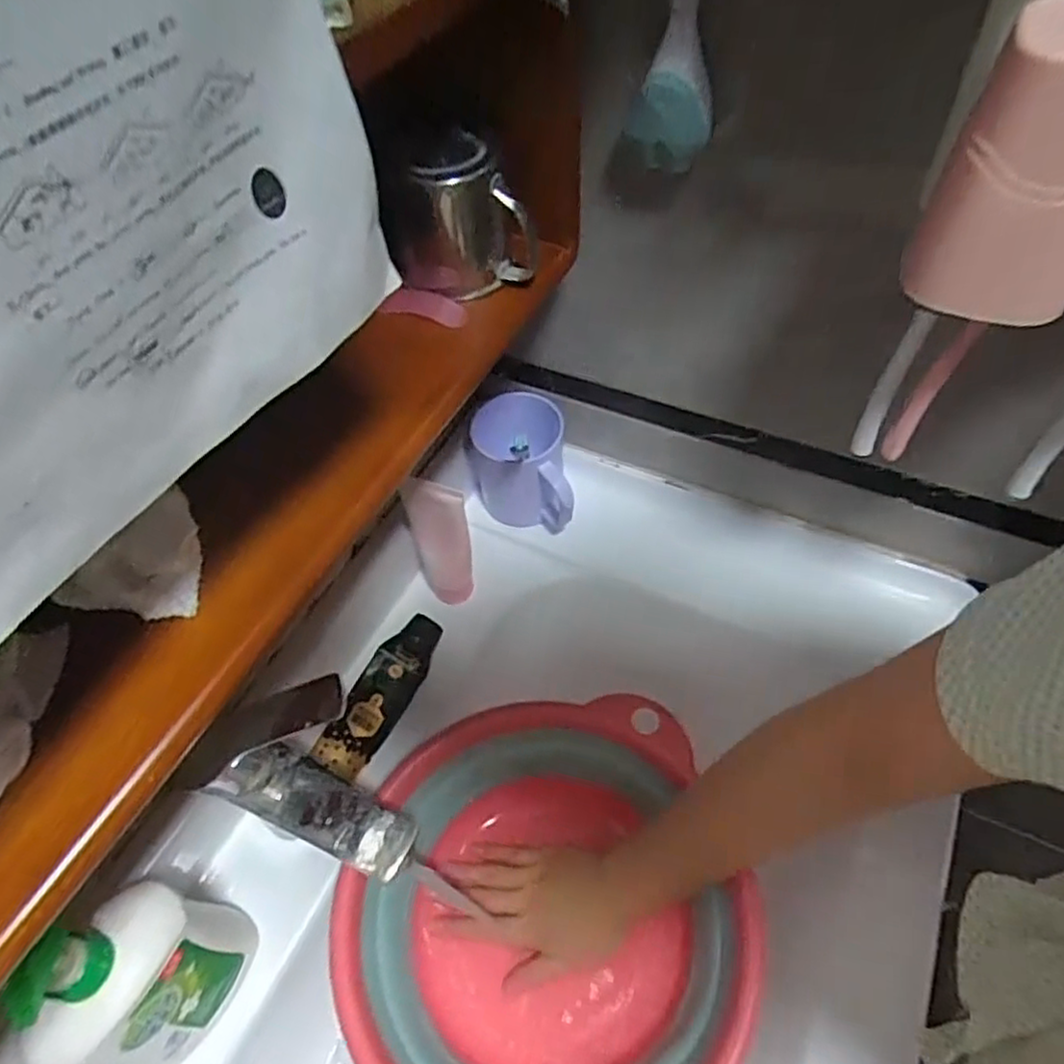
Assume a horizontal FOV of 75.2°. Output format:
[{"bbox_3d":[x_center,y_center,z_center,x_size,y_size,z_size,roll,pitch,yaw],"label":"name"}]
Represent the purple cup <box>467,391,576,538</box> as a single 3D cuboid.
[{"bbox_3d":[-0.012,-0.058,0.646,0.087,0.100,0.109,-5,53,-1],"label":"purple cup"}]

